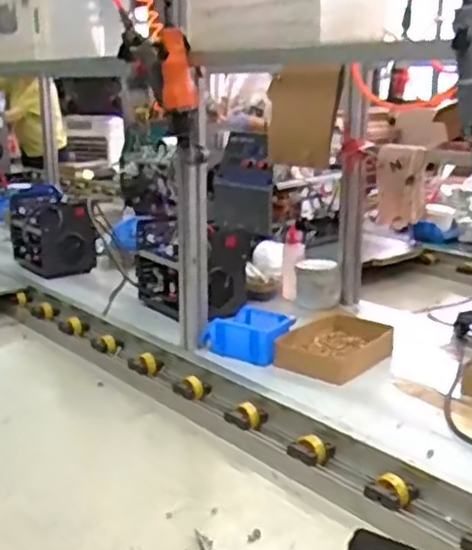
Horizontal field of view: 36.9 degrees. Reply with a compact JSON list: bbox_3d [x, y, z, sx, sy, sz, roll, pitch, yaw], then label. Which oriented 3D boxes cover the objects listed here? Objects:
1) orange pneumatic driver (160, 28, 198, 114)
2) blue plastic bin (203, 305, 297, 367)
[{"bbox_3d":[-0.095,-0.341,1.186,0.056,0.129,0.038,-1,15,-4],"label":"orange pneumatic driver"},{"bbox_3d":[0.023,0.114,1.330,0.148,0.074,0.101,10,19,34],"label":"blue plastic bin"}]

